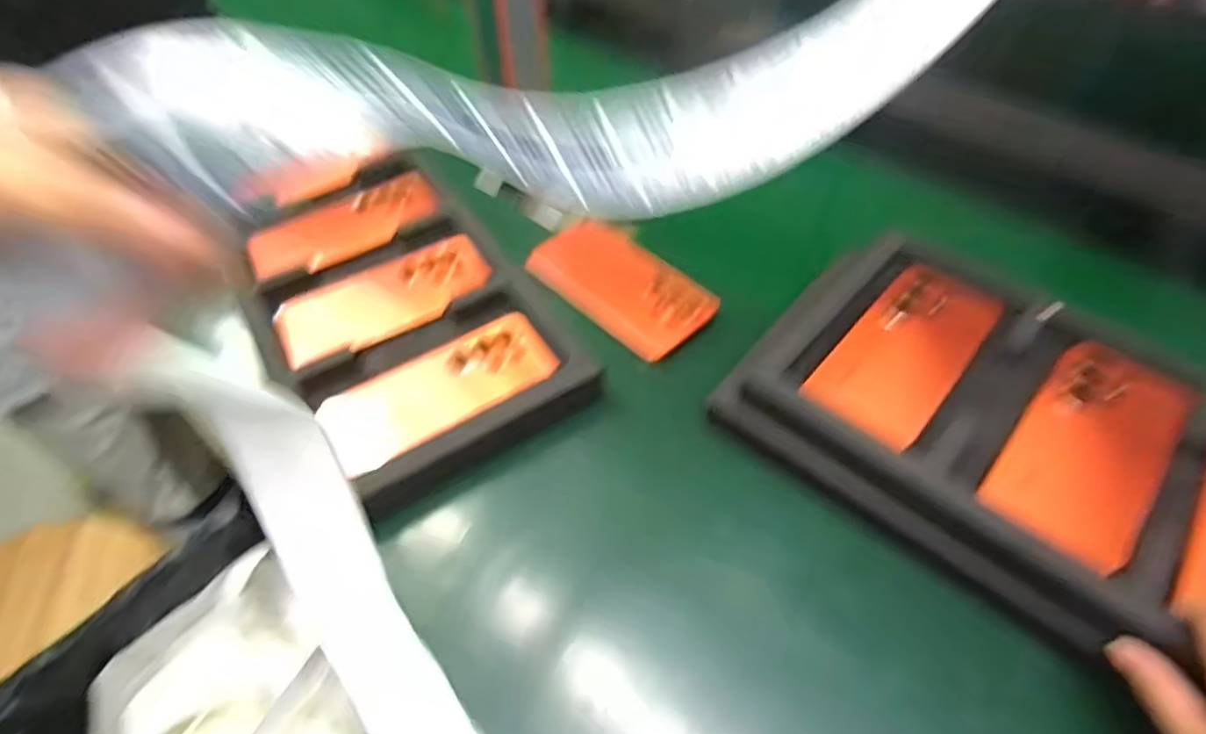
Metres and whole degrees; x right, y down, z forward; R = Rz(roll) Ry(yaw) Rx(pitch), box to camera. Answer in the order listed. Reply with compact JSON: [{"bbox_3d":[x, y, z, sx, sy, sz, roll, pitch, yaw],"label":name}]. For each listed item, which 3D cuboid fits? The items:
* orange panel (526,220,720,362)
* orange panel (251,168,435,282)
[{"bbox_3d":[0.013,-0.074,0.564,0.086,0.019,0.163,-37,59,-27],"label":"orange panel"},{"bbox_3d":[-0.240,-0.134,0.601,0.179,0.013,0.073,-31,57,-24],"label":"orange panel"}]

